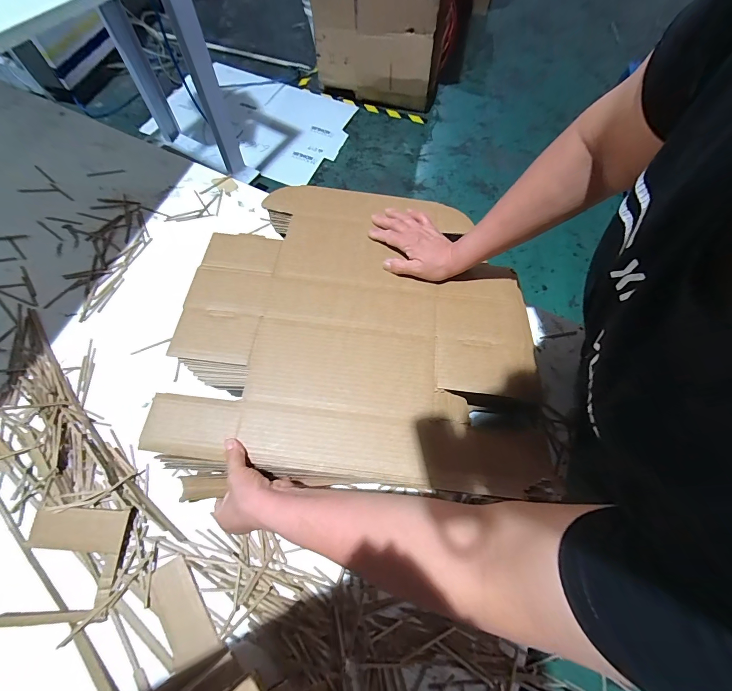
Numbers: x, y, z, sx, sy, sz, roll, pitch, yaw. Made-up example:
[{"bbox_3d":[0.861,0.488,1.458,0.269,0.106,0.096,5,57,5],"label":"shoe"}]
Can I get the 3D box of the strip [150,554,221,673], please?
[{"bbox_3d":[-0.238,0.341,0.416,0.054,0.004,0.119,-31,73,-15],"label":"strip"}]

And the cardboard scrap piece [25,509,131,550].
[{"bbox_3d":[-0.388,0.247,0.440,0.122,0.006,0.050,3,74,-1],"label":"cardboard scrap piece"}]

